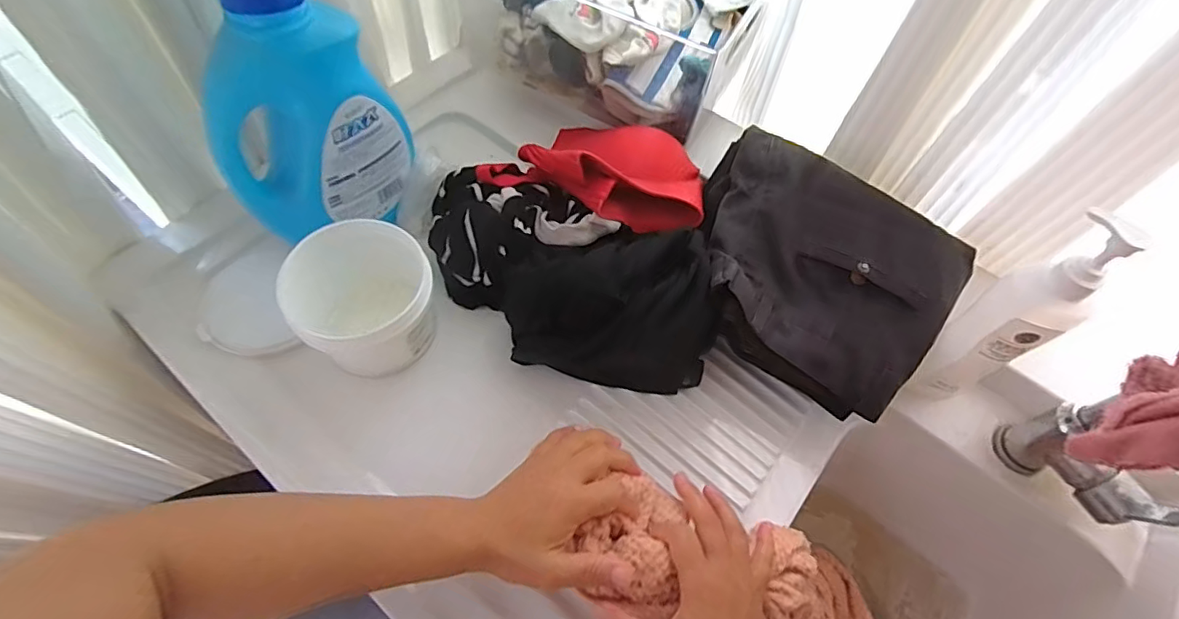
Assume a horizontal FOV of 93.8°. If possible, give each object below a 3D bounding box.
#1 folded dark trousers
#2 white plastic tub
[{"bbox_3d":[0.211,-0.042,0.535,0.253,0.071,0.200,33,66,14],"label":"folded dark trousers"},{"bbox_3d":[-0.211,-0.001,0.532,0.145,0.108,0.121,37,67,16],"label":"white plastic tub"}]

